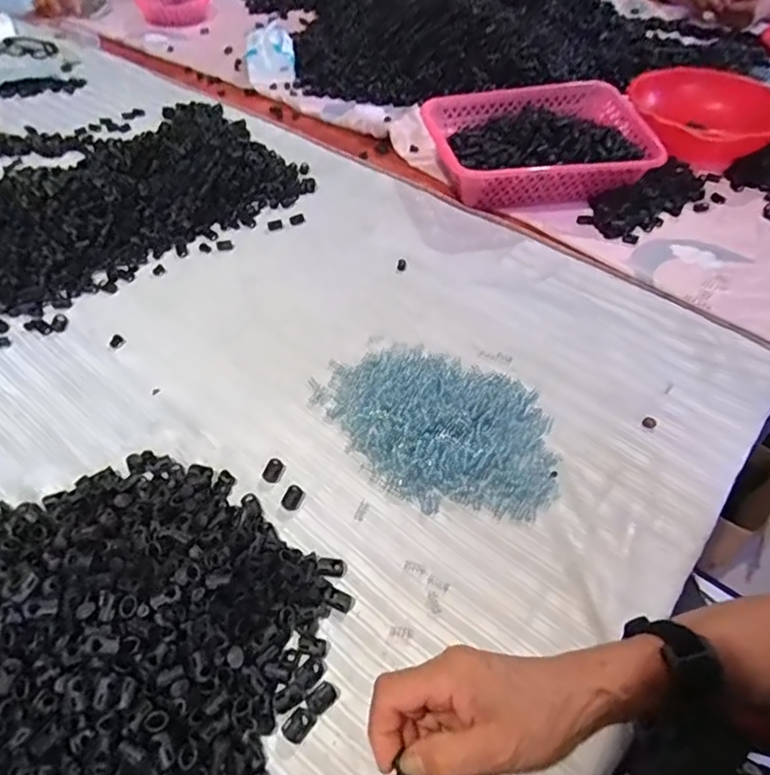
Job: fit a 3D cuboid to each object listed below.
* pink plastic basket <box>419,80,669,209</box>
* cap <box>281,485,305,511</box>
[{"bbox_3d":[0.227,-0.354,0.822,0.327,0.104,0.196,-6,51,-8],"label":"pink plastic basket"},{"bbox_3d":[-0.079,0.095,0.481,0.016,0.008,0.020,20,53,14],"label":"cap"}]

